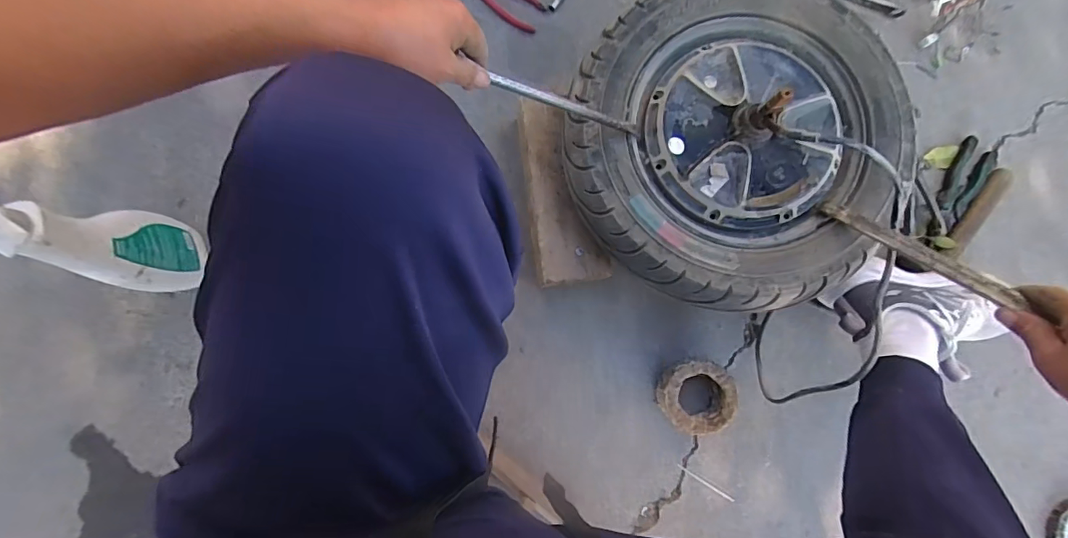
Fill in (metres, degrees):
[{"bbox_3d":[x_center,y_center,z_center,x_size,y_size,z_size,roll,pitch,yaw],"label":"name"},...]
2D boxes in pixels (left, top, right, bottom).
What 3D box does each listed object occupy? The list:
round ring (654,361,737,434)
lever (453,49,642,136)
[{"bbox_3d":[0.222,0.175,0.660,0.097,0.046,0.094,3,86,-3],"label":"round ring"},{"bbox_3d":[0.034,-0.158,0.464,0.225,0.014,0.015,4,85,-39],"label":"lever"}]

